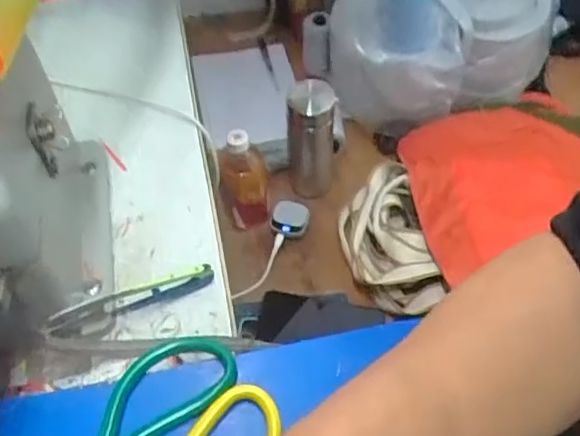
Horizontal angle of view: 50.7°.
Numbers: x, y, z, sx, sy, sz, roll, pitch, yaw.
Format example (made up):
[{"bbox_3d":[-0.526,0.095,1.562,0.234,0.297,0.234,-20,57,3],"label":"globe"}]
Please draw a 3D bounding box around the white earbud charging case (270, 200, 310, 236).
[{"bbox_3d":[0.001,-0.001,0.973,0.055,0.032,0.057,9,55,7],"label":"white earbud charging case"}]

